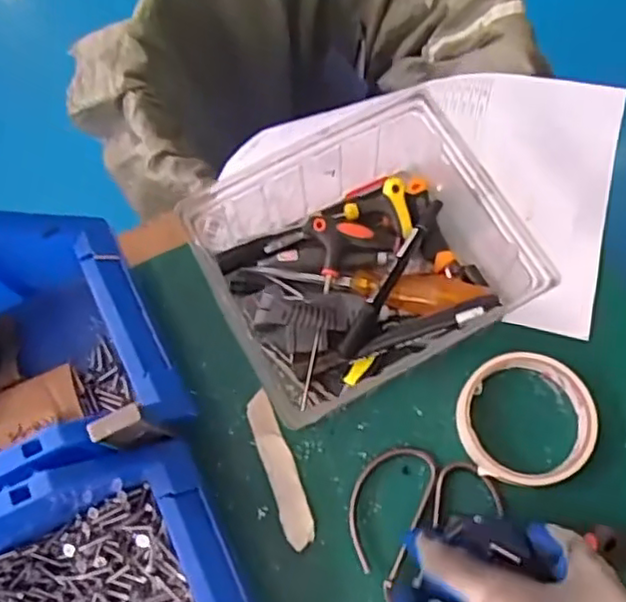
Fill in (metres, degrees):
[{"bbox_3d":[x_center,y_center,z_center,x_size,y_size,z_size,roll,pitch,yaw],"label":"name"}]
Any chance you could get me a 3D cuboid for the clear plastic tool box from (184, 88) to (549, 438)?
[{"bbox_3d":[0.037,-0.030,0.457,0.203,0.083,0.167,-28,73,-7],"label":"clear plastic tool box"}]

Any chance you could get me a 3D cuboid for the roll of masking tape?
[{"bbox_3d":[0.143,0.080,0.448,0.091,0.019,0.086,-1,71,2],"label":"roll of masking tape"}]

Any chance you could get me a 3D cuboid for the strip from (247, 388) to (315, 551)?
[{"bbox_3d":[-0.022,0.113,0.451,0.020,0.004,0.103,-18,76,-5],"label":"strip"}]

